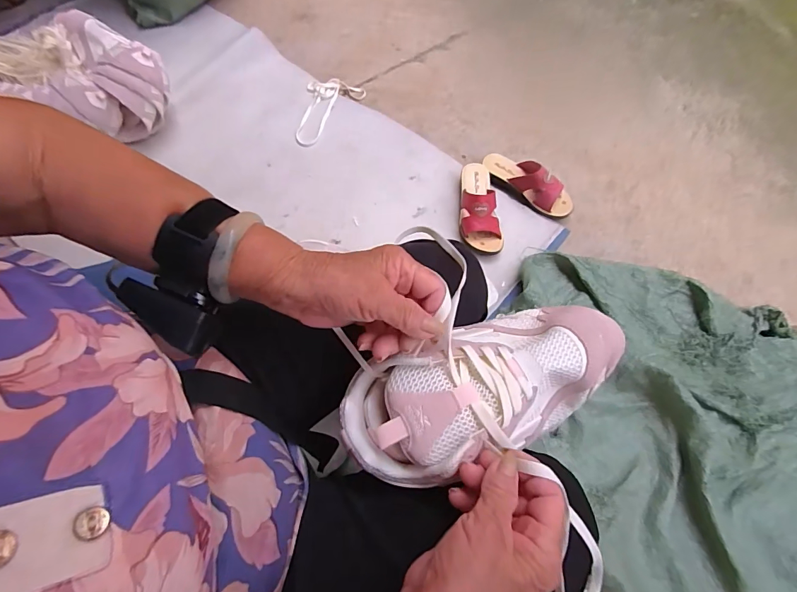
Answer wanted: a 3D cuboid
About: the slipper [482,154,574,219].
[{"bbox_3d":[0.297,-0.264,0.928,0.225,0.070,0.076,39,71,15],"label":"slipper"}]

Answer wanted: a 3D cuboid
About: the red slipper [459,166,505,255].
[{"bbox_3d":[0.180,-0.204,0.902,0.077,0.073,0.226,-4,66,-3],"label":"red slipper"}]

